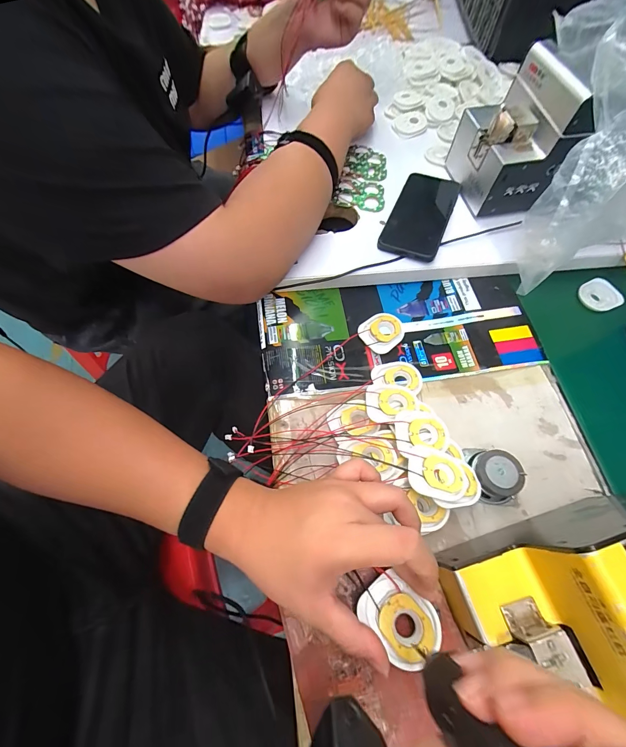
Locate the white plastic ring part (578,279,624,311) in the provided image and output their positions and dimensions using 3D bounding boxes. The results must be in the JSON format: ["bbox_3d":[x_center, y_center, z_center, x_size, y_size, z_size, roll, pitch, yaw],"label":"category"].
[{"bbox_3d":[0.406,-0.110,0.459,0.052,0.012,0.047,-23,66,-11],"label":"white plastic ring part"}]

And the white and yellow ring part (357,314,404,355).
[{"bbox_3d":[0.090,-0.055,0.416,0.057,0.010,0.047,-38,70,-17],"label":"white and yellow ring part"}]

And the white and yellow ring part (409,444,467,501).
[{"bbox_3d":[0.120,0.096,0.314,0.056,0.010,0.049,11,64,4],"label":"white and yellow ring part"}]

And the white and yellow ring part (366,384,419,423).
[{"bbox_3d":[0.088,0.034,0.361,0.055,0.011,0.048,4,52,9],"label":"white and yellow ring part"}]

